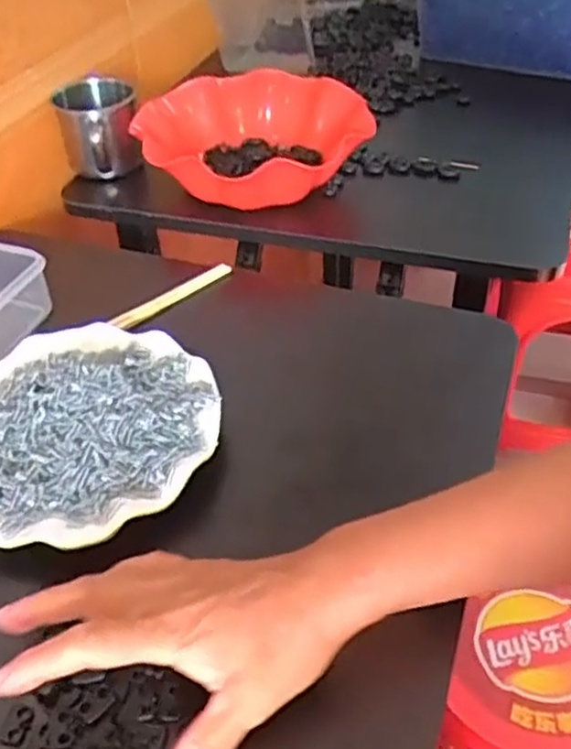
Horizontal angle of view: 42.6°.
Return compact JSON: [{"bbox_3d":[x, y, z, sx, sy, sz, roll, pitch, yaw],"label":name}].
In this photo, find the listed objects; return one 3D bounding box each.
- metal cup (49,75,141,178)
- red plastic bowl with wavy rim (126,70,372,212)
[{"bbox_3d":[-0.192,-0.248,0.756,0.080,0.076,0.090,-8,43,-7],"label":"metal cup"},{"bbox_3d":[-0.026,-0.238,0.733,0.221,0.069,0.203,-1,42,1],"label":"red plastic bowl with wavy rim"}]

